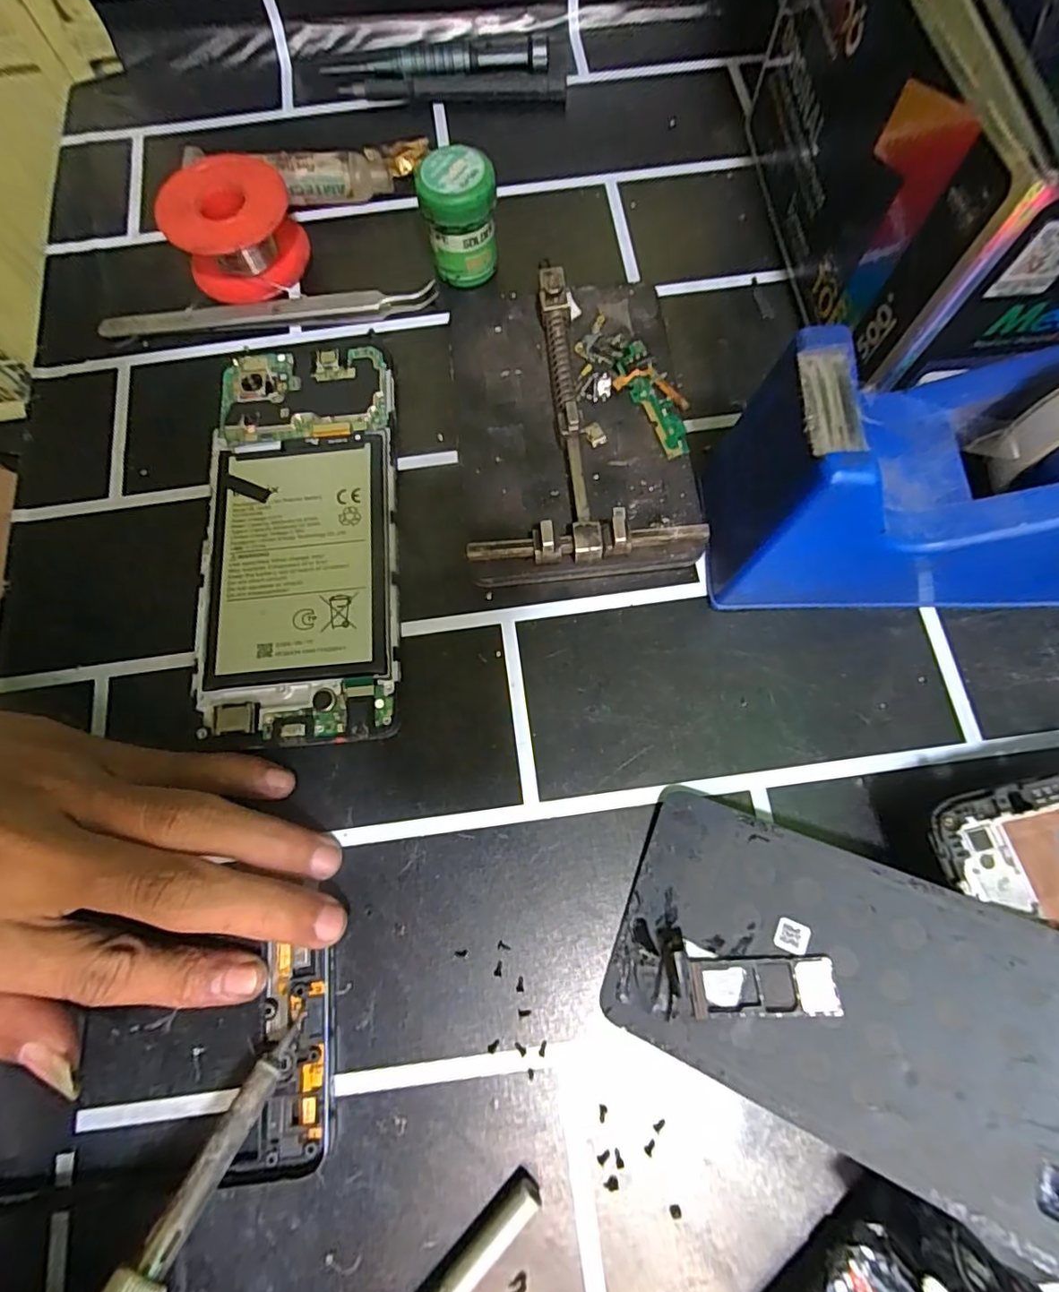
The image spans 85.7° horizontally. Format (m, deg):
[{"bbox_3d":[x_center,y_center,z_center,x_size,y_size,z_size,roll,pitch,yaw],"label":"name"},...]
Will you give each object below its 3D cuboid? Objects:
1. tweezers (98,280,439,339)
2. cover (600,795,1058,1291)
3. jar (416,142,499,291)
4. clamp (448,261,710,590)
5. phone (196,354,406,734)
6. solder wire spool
[{"bbox_3d":[-0.114,-0.144,0.246,0.146,0.008,0.010,-4,74,0],"label":"tweezers"},{"bbox_3d":[0.105,0.103,0.149,0.164,0.006,0.077,16,81,25],"label":"cover"},{"bbox_3d":[-0.028,-0.175,0.236,0.029,0.040,0.025,-8,74,-1],"label":"jar"},{"bbox_3d":[0.015,-0.091,0.223,0.087,0.024,0.131,-6,74,0],"label":"clamp"},{"bbox_3d":[-0.088,-0.043,0.218,0.072,0.008,0.159,-5,74,0],"label":"phone"},{"bbox_3d":[-0.126,-0.178,0.246,0.052,0.028,0.051,0,74,1],"label":"solder wire spool"}]

